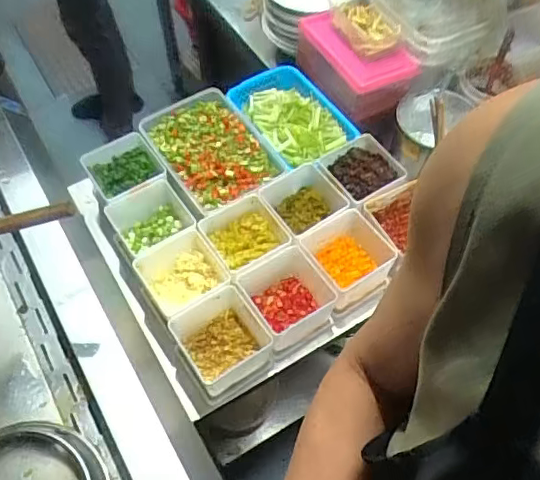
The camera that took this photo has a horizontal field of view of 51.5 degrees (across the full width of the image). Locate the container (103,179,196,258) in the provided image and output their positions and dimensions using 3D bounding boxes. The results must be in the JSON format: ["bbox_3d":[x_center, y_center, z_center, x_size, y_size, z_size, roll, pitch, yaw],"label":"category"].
[{"bbox_3d":[-0.194,-0.022,0.933,0.125,0.091,0.099,-21,59,-14],"label":"container"}]

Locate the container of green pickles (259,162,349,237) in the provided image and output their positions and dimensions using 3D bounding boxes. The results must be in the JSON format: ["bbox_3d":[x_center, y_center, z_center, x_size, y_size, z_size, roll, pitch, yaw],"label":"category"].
[{"bbox_3d":[0.059,-0.062,0.945,0.121,0.075,0.115,-25,60,-16],"label":"container of green pickles"}]

